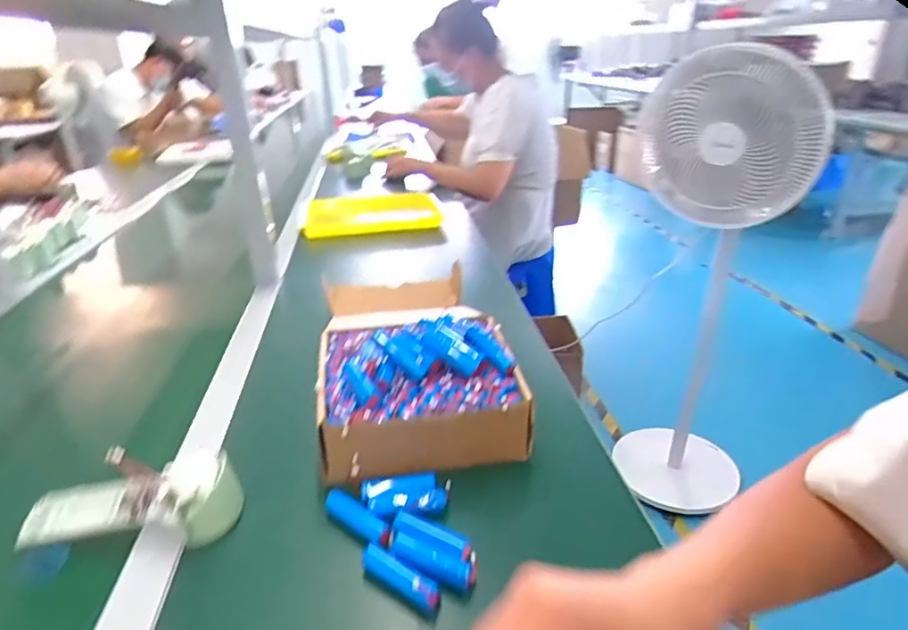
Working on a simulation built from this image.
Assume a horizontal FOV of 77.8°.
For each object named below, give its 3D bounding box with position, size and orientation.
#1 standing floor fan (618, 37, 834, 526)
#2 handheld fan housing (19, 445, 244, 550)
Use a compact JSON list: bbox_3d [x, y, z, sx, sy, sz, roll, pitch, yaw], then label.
[{"bbox_3d":[0.609,-0.035,1.358,0.321,1.093,0.512,13,30,27],"label":"standing floor fan"},{"bbox_3d":[-0.267,0.154,0.469,0.174,0.052,0.057,-1,26,0],"label":"handheld fan housing"}]

